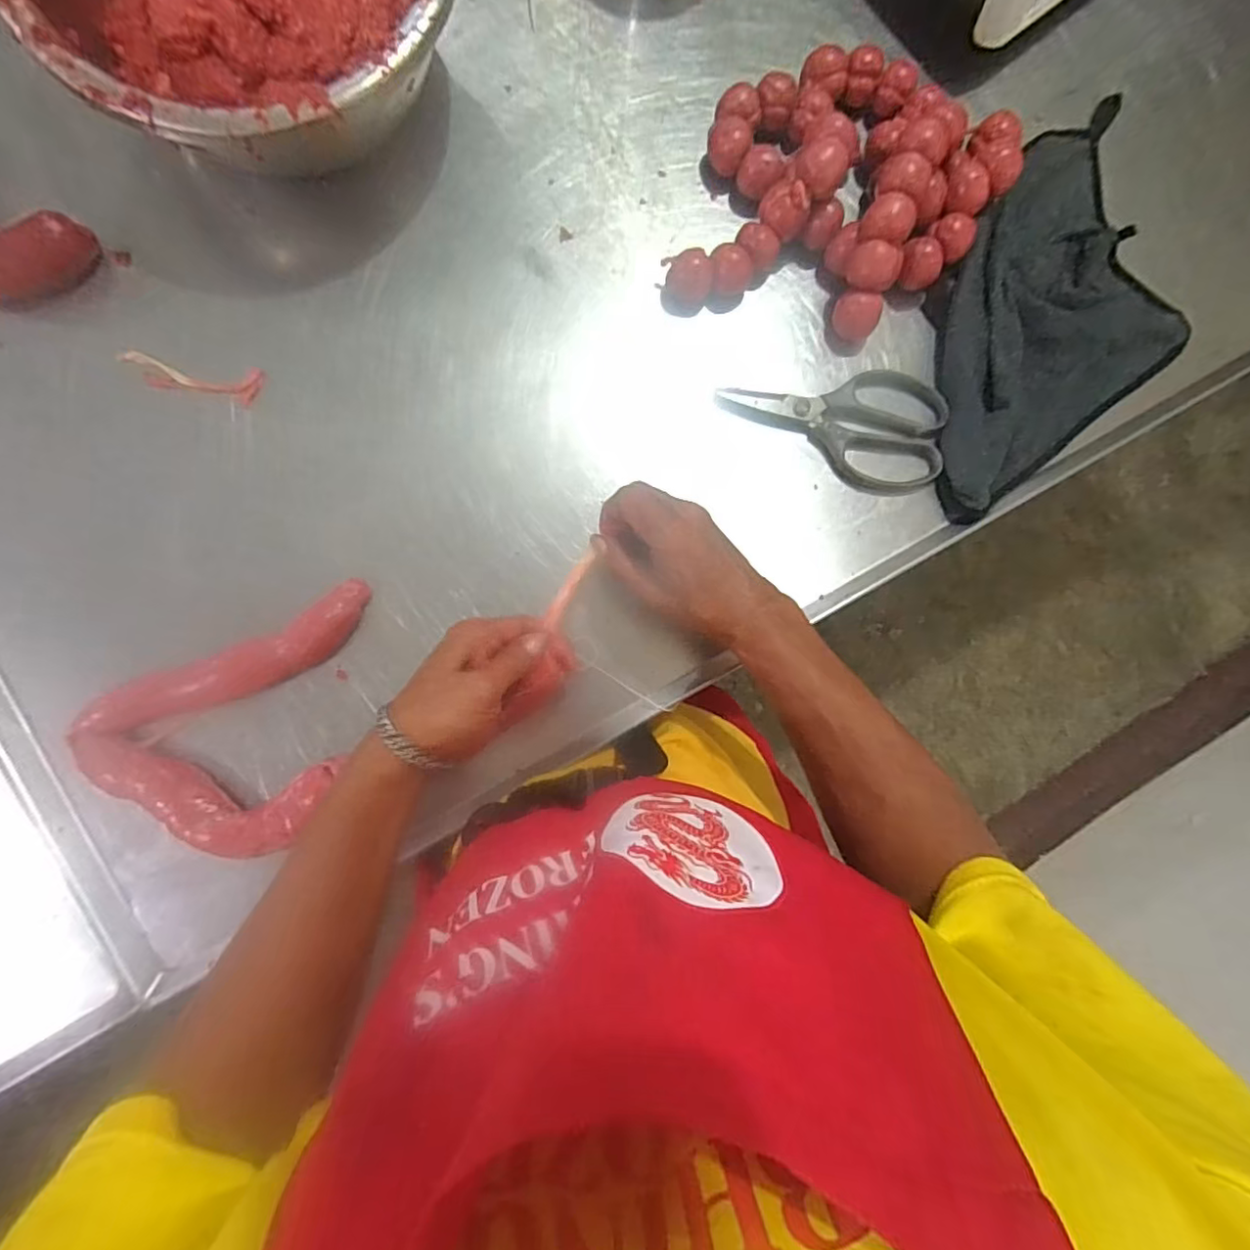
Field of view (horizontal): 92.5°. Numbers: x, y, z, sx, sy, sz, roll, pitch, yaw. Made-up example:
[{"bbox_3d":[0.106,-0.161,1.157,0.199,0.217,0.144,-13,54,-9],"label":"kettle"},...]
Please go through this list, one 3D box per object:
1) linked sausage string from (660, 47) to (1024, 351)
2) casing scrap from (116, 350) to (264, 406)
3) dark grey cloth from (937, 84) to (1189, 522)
[{"bbox_3d":[0.178,-0.346,0.474,0.238,0.062,0.224,14,88,-4],"label":"linked sausage string"},{"bbox_3d":[-0.334,-0.190,0.462,0.102,0.004,0.030,5,89,-5],"label":"casing scrap"},{"bbox_3d":[0.328,-0.248,0.497,0.290,0.031,0.206,-37,92,-4],"label":"dark grey cloth"}]

